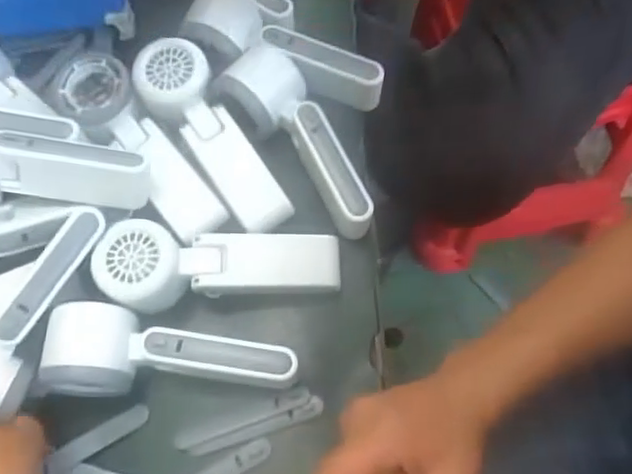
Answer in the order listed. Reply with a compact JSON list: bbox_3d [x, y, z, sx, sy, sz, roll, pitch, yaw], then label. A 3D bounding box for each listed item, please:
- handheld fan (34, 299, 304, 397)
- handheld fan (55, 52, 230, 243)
[{"bbox_3d":[-0.094,0.079,0.429,0.161,0.047,0.052,0,67,3],"label":"handheld fan"},{"bbox_3d":[-0.134,-0.067,0.476,0.051,0.037,0.165,-35,70,-11],"label":"handheld fan"}]

